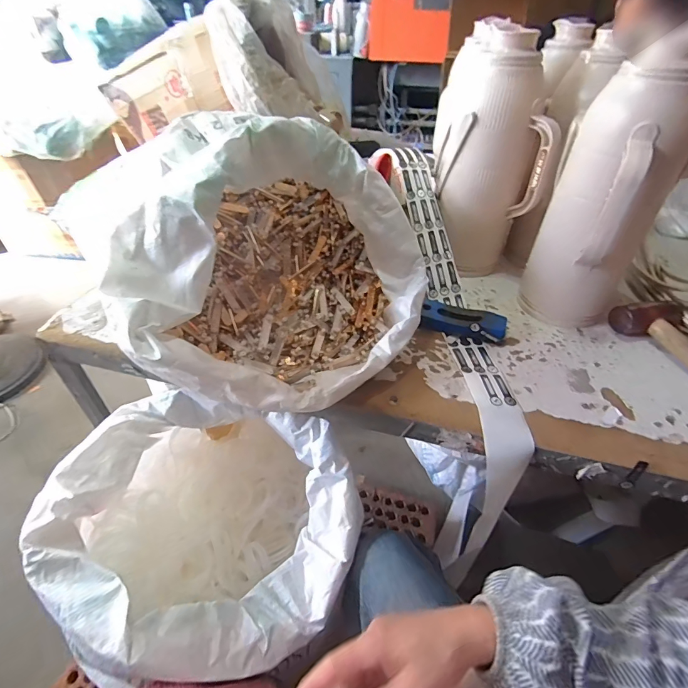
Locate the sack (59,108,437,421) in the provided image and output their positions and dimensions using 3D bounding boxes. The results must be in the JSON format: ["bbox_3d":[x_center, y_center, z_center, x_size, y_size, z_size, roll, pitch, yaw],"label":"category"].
[{"bbox_3d":[-0.100,-0.114,0.469,0.346,0.236,0.328,-31,52,-29],"label":"sack"}]

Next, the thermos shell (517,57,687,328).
[{"bbox_3d":[0.369,-0.183,0.523,0.118,0.331,0.132,-7,44,-8],"label":"thermos shell"}]

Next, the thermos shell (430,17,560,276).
[{"bbox_3d":[0.231,-0.299,0.633,0.166,0.330,0.129,2,43,2],"label":"thermos shell"}]

